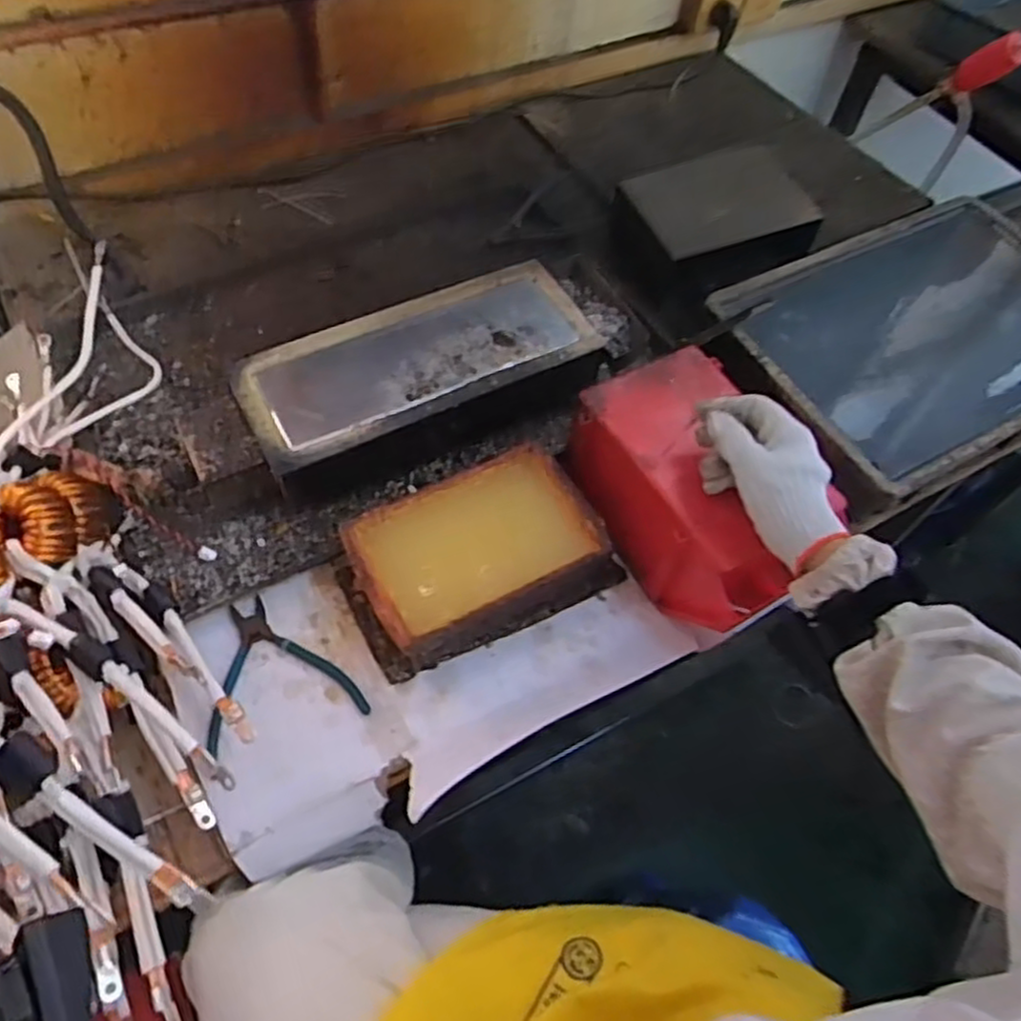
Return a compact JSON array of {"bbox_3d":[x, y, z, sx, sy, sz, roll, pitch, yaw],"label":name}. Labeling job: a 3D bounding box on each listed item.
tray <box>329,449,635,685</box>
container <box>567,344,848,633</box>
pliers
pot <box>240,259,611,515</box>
[{"bbox_3d":[-0.030,0.038,0.654,0.228,0.070,0.138,-24,62,-17],"label":"tray"},{"bbox_3d":[0.162,-0.017,0.657,0.140,0.106,0.237,-20,61,-16],"label":"container"},{"bbox_3d":[-0.196,0.127,0.620,0.122,0.014,0.128,-17,61,-14],"label":"pliers"},{"bbox_3d":[-0.086,-0.127,0.740,0.340,0.088,0.156,-25,63,-18],"label":"pot"}]

